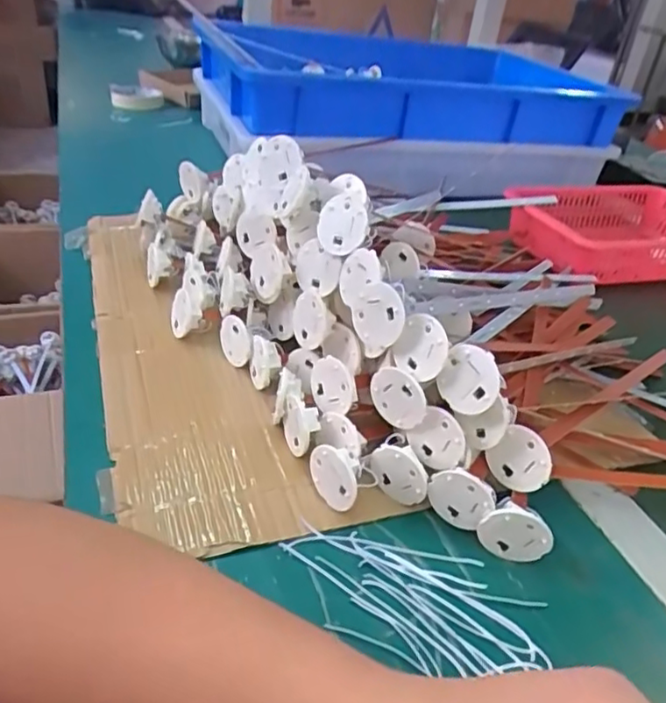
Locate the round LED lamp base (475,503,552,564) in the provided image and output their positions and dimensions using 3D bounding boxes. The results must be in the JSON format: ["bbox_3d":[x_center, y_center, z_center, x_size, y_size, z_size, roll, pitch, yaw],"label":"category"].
[{"bbox_3d":[0.100,0.099,0.344,0.037,0.036,0.011,16,35,12],"label":"round LED lamp base"}]

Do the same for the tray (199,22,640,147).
[{"bbox_3d":[0.128,-0.399,0.927,0.621,0.100,0.391,-5,36,-18],"label":"tray"}]

